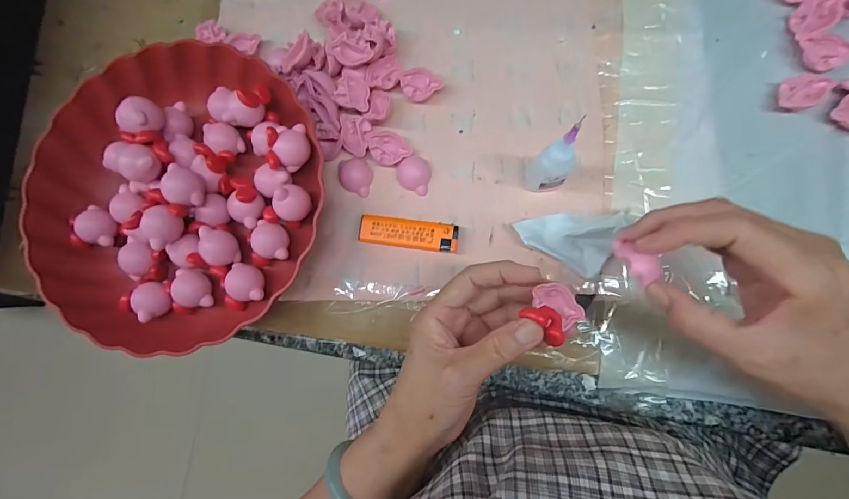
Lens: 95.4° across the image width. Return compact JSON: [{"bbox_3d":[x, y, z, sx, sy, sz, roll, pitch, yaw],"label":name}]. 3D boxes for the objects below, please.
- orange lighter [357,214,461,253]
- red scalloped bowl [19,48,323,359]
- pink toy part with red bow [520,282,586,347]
[{"bbox_3d":[-0.013,-0.013,0.317,0.079,0.013,0.023,7,86,8],"label":"orange lighter"},{"bbox_3d":[-0.202,-0.048,0.328,0.235,0.064,0.235,-1,84,8],"label":"red scalloped bowl"},{"bbox_3d":[0.080,0.038,0.239,0.031,0.021,0.032,43,91,9],"label":"pink toy part with red bow"}]

